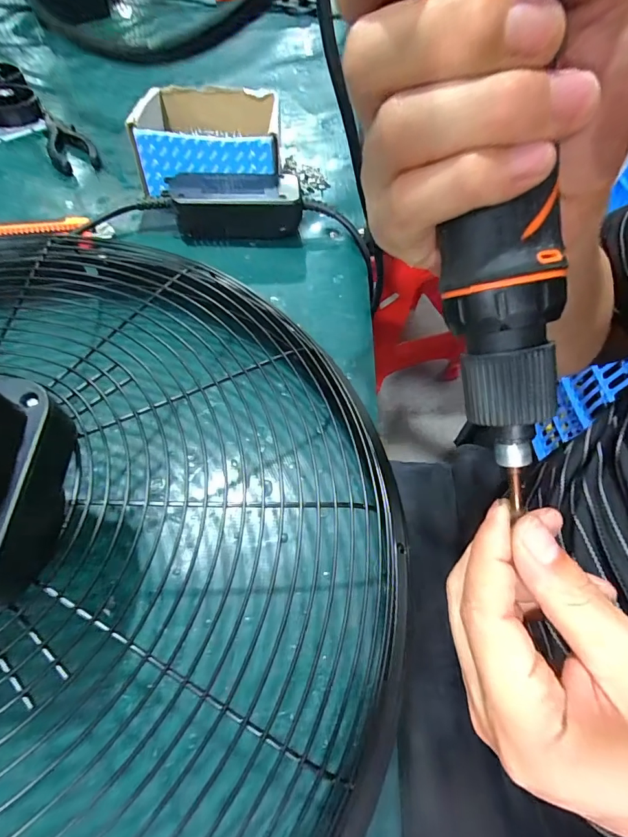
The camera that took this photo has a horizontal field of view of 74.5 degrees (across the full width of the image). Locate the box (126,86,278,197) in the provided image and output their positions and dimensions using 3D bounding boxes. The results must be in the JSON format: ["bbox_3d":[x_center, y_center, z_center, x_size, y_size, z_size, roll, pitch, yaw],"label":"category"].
[{"bbox_3d":[-0.107,-0.284,0.431,0.134,0.071,0.124,-4,59,-7],"label":"box"}]

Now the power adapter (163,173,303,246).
[{"bbox_3d":[-0.074,-0.204,0.396,0.117,0.043,0.054,-4,59,-7],"label":"power adapter"}]

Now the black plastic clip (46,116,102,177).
[{"bbox_3d":[-0.282,-0.320,0.475,0.047,0.012,0.132,-21,62,-16],"label":"black plastic clip"}]

